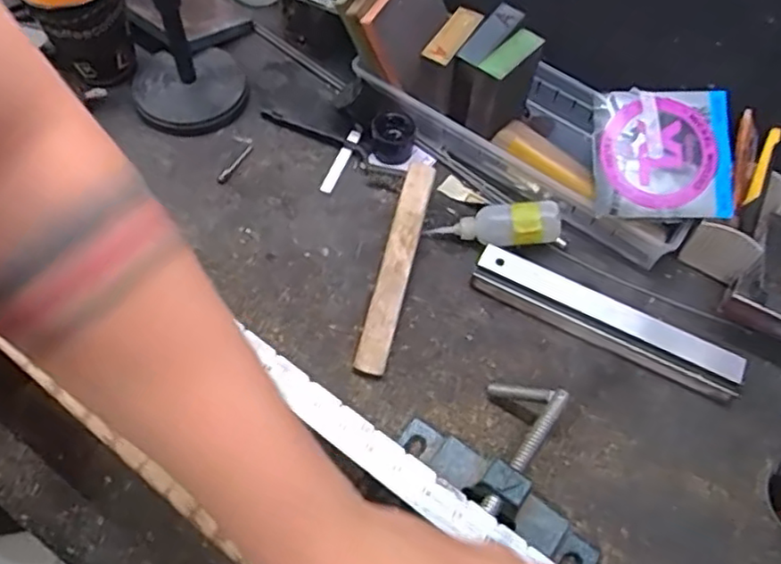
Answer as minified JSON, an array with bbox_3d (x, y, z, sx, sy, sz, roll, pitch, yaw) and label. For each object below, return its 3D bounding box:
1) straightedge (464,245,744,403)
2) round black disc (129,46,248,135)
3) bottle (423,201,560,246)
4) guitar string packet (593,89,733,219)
[{"bbox_3d":[0.179,0.033,0.549,0.226,0.019,0.038,26,61,11],"label":"straightedge"},{"bbox_3d":[-0.204,-0.197,0.656,0.110,0.023,0.114,1,59,-2],"label":"round black disc"},{"bbox_3d":[0.092,-0.049,0.581,0.113,0.038,0.031,-4,58,13],"label":"bottle"},{"bbox_3d":[0.231,-0.107,0.552,0.111,0.016,0.107,2,82,5],"label":"guitar string packet"}]

